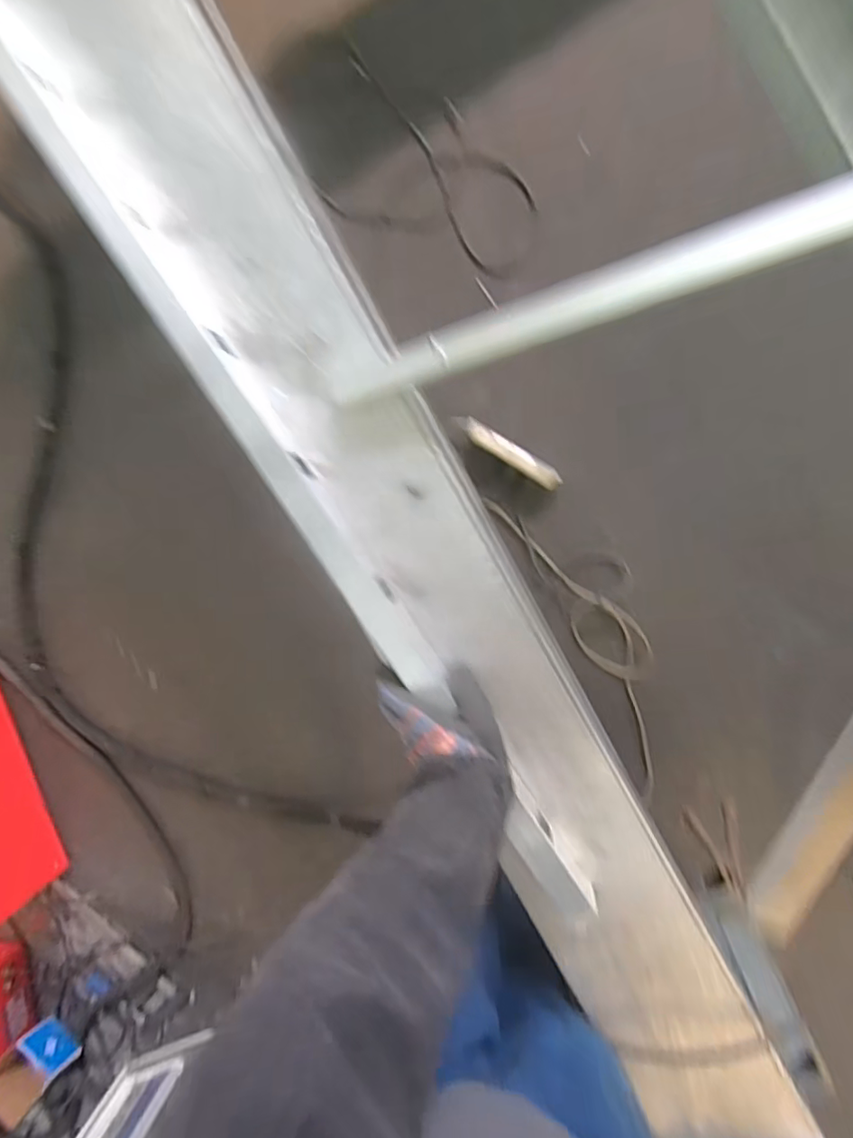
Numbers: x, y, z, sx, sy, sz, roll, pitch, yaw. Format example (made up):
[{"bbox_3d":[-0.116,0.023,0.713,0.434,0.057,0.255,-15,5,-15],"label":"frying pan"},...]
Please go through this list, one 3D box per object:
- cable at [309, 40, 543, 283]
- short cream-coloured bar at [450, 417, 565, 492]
[{"bbox_3d":[0.000,-0.715,1.078,0.457,0.048,0.236,35,106,0],"label":"cable"},{"bbox_3d":[0.157,-0.224,1.089,0.225,0.050,0.041,33,102,3],"label":"short cream-coloured bar"}]

